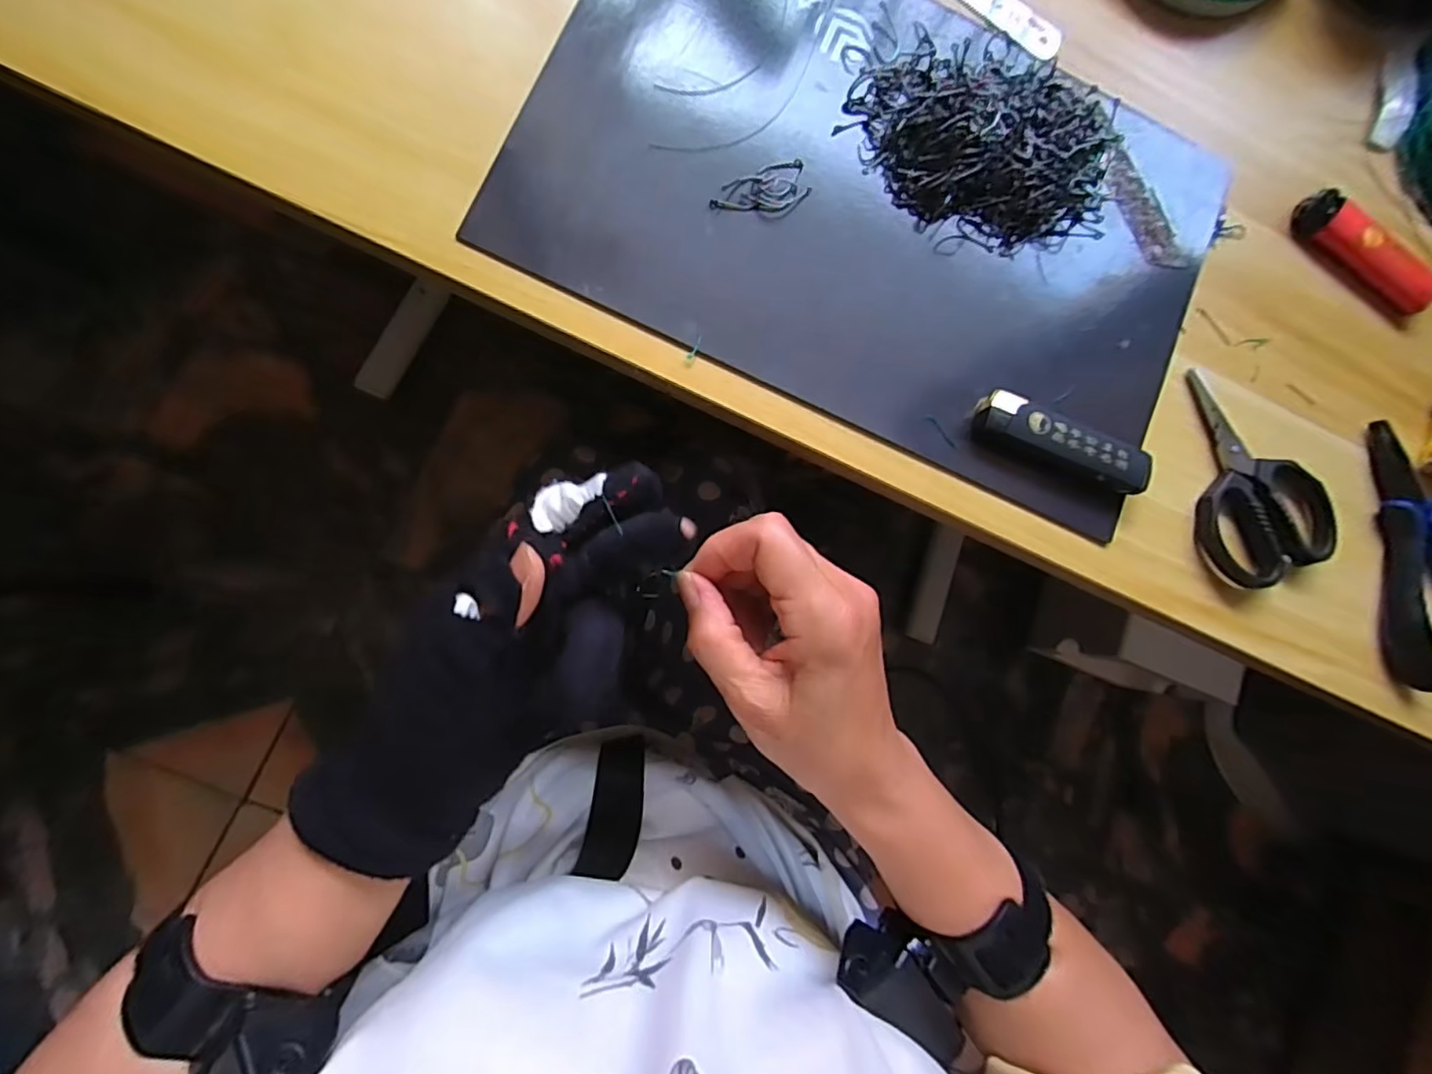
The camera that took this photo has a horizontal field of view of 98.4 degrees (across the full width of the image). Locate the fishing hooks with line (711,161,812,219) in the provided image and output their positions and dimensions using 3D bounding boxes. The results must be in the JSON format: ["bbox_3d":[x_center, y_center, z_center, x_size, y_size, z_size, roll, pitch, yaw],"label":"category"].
[{"bbox_3d":[0.020,-0.145,0.262,0.043,0.004,0.020,-25,90,-9],"label":"fishing hooks with line"}]

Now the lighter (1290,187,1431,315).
[{"bbox_3d":[0.314,-0.137,0.298,0.077,0.010,0.024,34,82,-5],"label":"lighter"}]

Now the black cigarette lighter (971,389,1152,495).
[{"bbox_3d":[0.149,-0.041,0.266,0.078,0.012,0.025,22,83,-6],"label":"black cigarette lighter"}]

